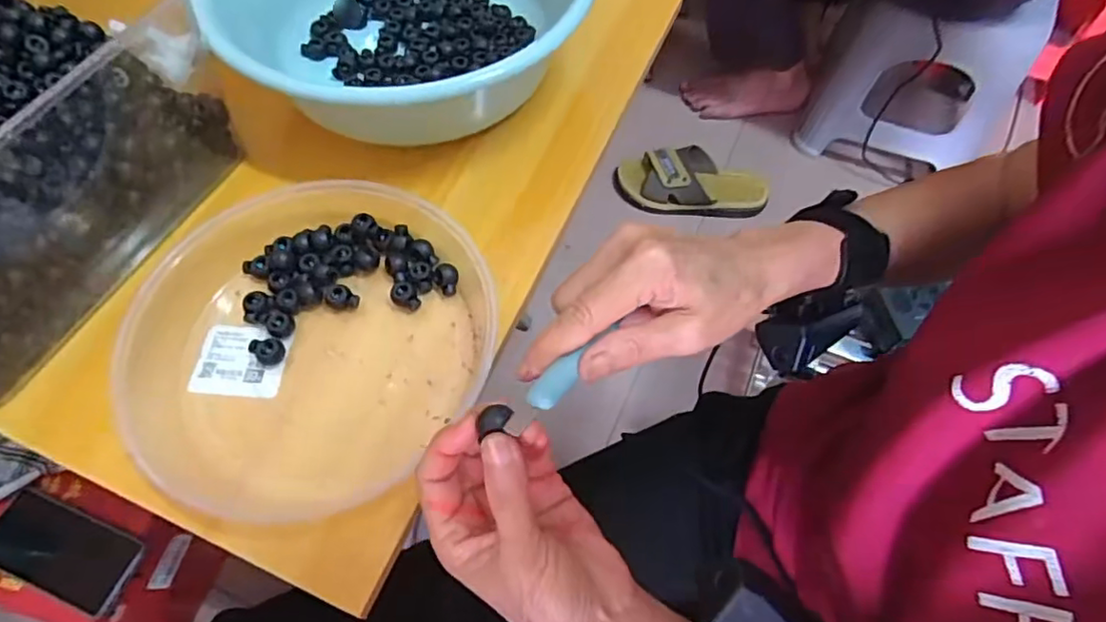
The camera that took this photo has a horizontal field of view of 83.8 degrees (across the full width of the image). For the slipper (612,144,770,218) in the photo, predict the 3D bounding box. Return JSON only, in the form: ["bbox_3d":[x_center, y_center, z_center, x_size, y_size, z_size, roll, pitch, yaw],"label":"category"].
[{"bbox_3d":[0.248,-0.239,1.096,0.268,0.064,0.118,6,62,2],"label":"slipper"}]

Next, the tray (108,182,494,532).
[{"bbox_3d":[-0.166,0.012,0.403,0.225,0.040,0.228,0,61,-1],"label":"tray"}]

